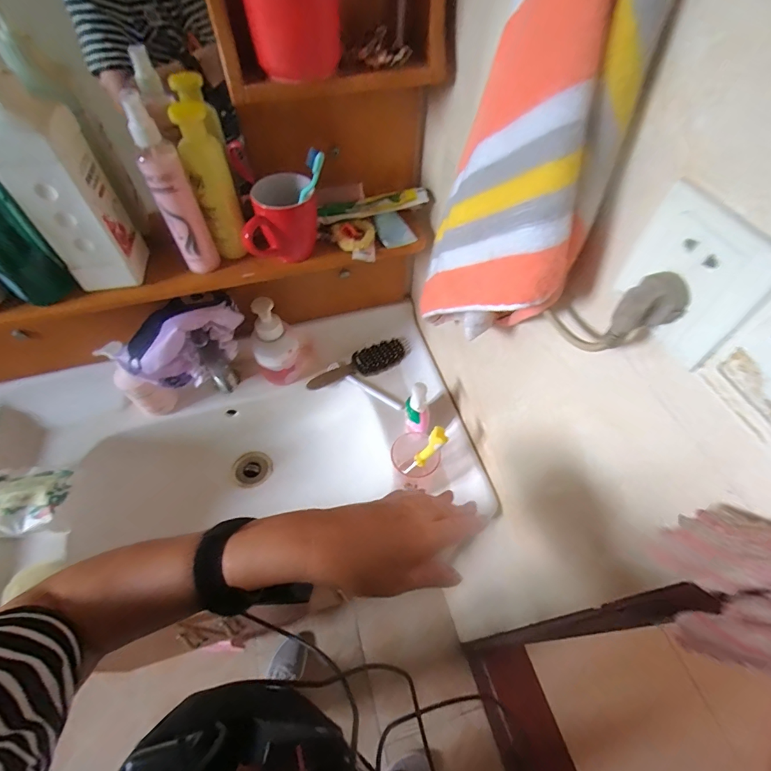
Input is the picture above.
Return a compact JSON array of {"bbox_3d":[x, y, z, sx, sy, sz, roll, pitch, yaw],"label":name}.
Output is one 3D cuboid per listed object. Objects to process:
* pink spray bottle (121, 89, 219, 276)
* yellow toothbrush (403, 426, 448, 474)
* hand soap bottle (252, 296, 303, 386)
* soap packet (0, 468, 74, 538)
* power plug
[{"bbox_3d":[-0.258,-0.230,0.500,0.045,0.212,0.036,-18,58,-12],"label":"pink spray bottle"},{"bbox_3d":[0.060,0.108,0.640,0.017,0.111,0.024,-6,51,-38],"label":"yellow toothbrush"},{"bbox_3d":[-0.201,-0.080,0.759,0.093,0.191,0.066,-18,58,-12],"label":"hand soap bottle"},{"bbox_3d":[-0.561,0.174,0.627,0.121,0.034,0.101,-3,56,-3],"label":"soap packet"},{"bbox_3d":[0.171,-0.047,0.271,0.029,0.051,0.027,-17,58,-12],"label":"power plug"}]

